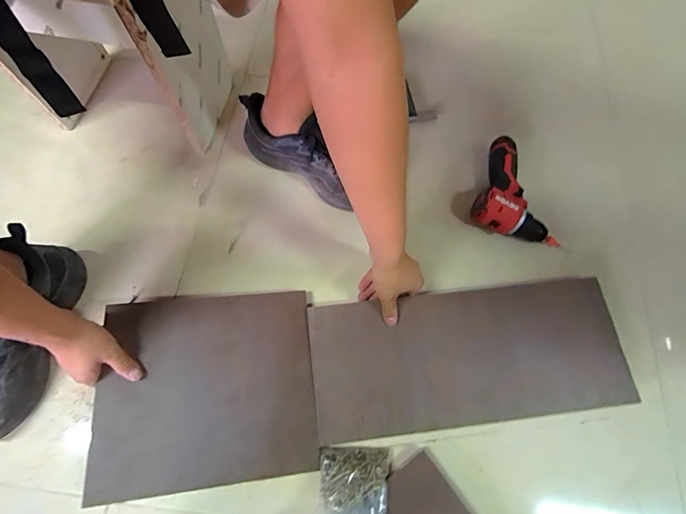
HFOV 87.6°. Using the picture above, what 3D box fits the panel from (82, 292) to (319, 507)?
[{"bbox_3d":[-0.194,0.186,0.523,0.293,0.016,0.257,-4,70,-10],"label":"panel"}]

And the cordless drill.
[{"bbox_3d":[0.330,-0.121,0.660,0.157,0.065,0.212,21,69,7],"label":"cordless drill"}]

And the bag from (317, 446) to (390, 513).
[{"bbox_3d":[0.016,0.327,0.466,0.104,0.019,0.139,5,53,-4],"label":"bag"}]

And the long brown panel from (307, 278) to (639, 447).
[{"bbox_3d":[0.194,0.153,0.559,0.477,0.026,0.197,-7,68,-2],"label":"long brown panel"}]

